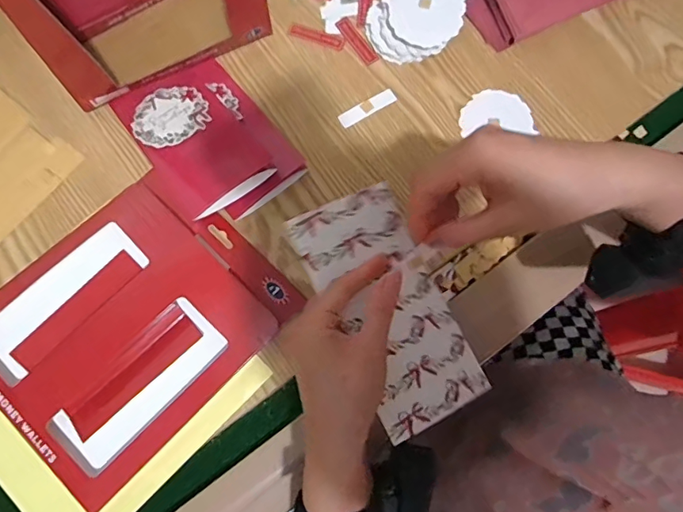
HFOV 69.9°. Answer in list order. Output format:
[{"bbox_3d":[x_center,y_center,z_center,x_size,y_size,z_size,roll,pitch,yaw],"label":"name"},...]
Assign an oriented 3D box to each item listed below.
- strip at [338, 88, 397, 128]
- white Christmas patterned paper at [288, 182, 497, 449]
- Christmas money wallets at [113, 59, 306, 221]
[{"bbox_3d":[0.025,-0.144,0.473,0.059,0.004,0.015,-30,77,-8],"label":"strip"},{"bbox_3d":[0.034,0.035,0.348,0.082,0.010,0.168,-25,85,-23],"label":"white Christmas patterned paper"},{"bbox_3d":[-0.122,-0.111,0.447,0.110,0.033,0.163,-39,79,-10],"label":"Christmas money wallets"}]

